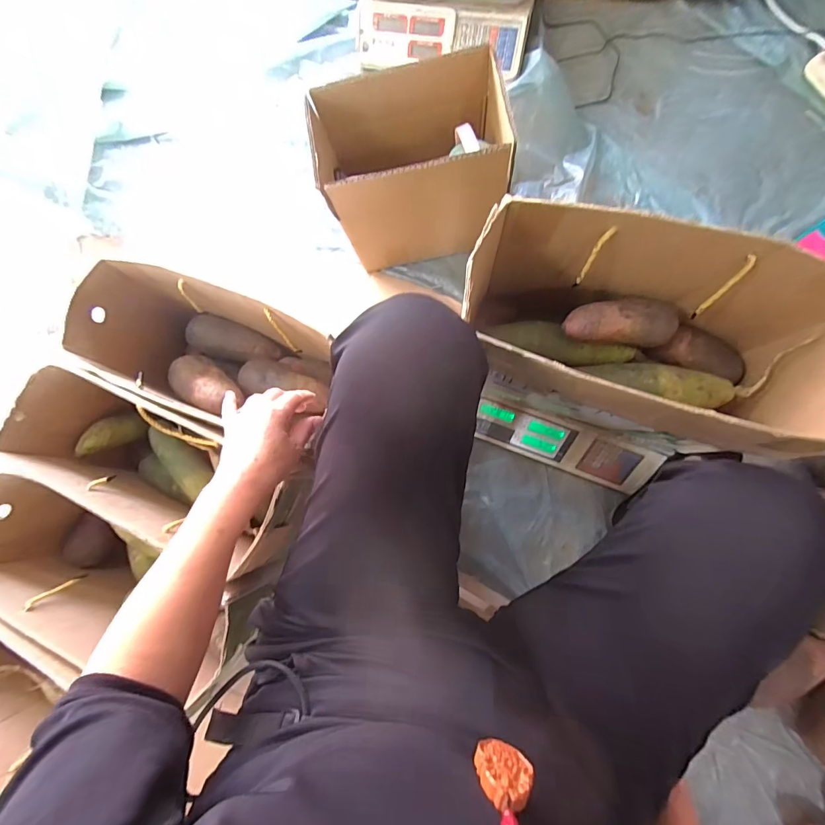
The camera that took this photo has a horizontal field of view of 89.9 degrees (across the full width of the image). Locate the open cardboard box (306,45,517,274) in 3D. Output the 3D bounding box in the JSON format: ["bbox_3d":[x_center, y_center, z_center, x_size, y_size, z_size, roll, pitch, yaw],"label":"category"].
[{"bbox_3d":[0.000,-0.369,0.665,0.270,0.257,0.171,-9,82,5],"label":"open cardboard box"}]

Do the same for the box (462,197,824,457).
[{"bbox_3d":[0.248,-0.079,0.455,0.375,0.176,0.179,19,85,8],"label":"box"}]

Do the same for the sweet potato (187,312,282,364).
[{"bbox_3d":[-0.299,-0.119,0.690,0.145,0.055,0.055,12,84,-13],"label":"sweet potato"}]

